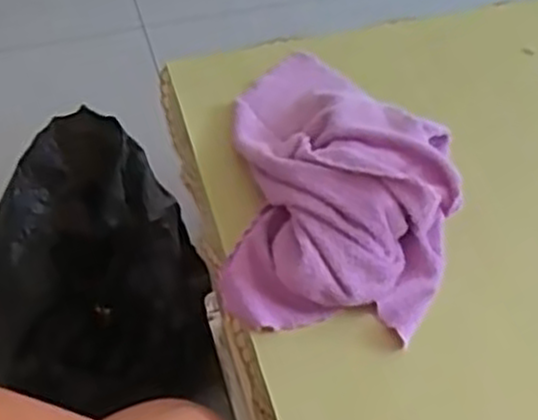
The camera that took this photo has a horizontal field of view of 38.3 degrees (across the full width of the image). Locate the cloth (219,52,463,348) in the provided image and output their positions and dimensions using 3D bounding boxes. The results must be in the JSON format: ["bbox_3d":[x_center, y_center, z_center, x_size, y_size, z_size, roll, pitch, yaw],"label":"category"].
[{"bbox_3d":[0.053,-0.036,0.575,0.163,0.057,0.268,4,50,3],"label":"cloth"}]

